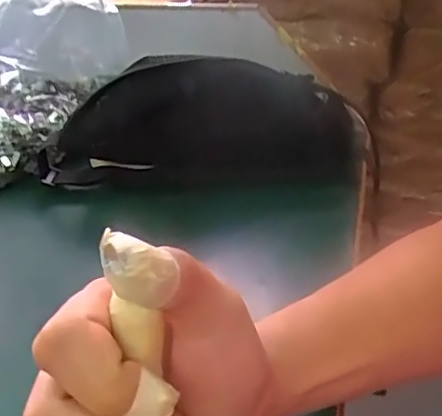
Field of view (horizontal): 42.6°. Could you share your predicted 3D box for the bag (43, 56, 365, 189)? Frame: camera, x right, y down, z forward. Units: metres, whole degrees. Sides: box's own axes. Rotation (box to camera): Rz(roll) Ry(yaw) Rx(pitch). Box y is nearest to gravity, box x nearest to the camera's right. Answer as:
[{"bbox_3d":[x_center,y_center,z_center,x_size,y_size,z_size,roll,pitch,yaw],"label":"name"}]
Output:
[{"bbox_3d":[-0.013,-0.078,0.531,0.313,0.115,0.060,-4,32,-6],"label":"bag"}]

